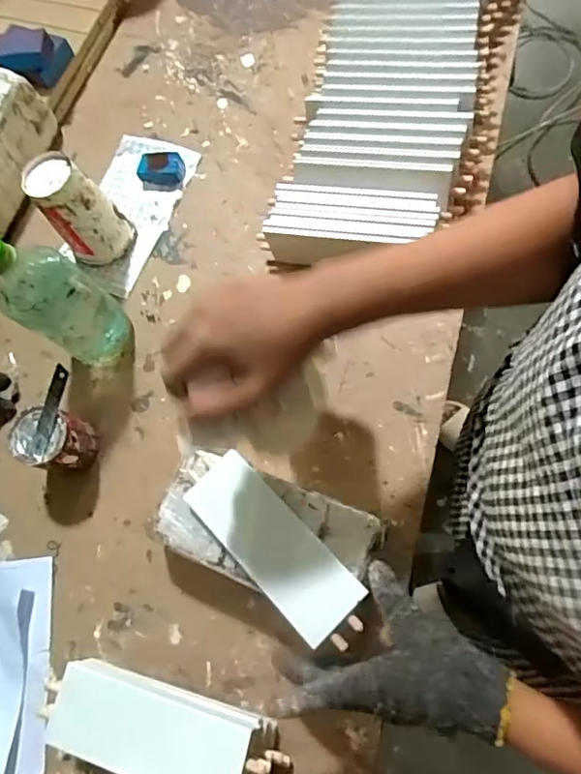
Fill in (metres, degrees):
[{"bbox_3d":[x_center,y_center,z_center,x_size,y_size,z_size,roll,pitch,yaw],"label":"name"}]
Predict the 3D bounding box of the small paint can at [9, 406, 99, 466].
[{"bbox_3d":[-0.255,0.060,0.595,0.070,0.068,0.060,3,71,3],"label":"small paint can"}]

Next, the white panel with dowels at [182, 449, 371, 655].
[{"bbox_3d":[-0.015,0.140,0.486,0.065,0.010,0.186,-42,66,-11],"label":"white panel with dowels"}]

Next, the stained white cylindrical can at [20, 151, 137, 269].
[{"bbox_3d":[-0.250,-0.212,0.657,0.080,0.118,0.081,-1,71,2],"label":"stained white cylindrical can"}]

